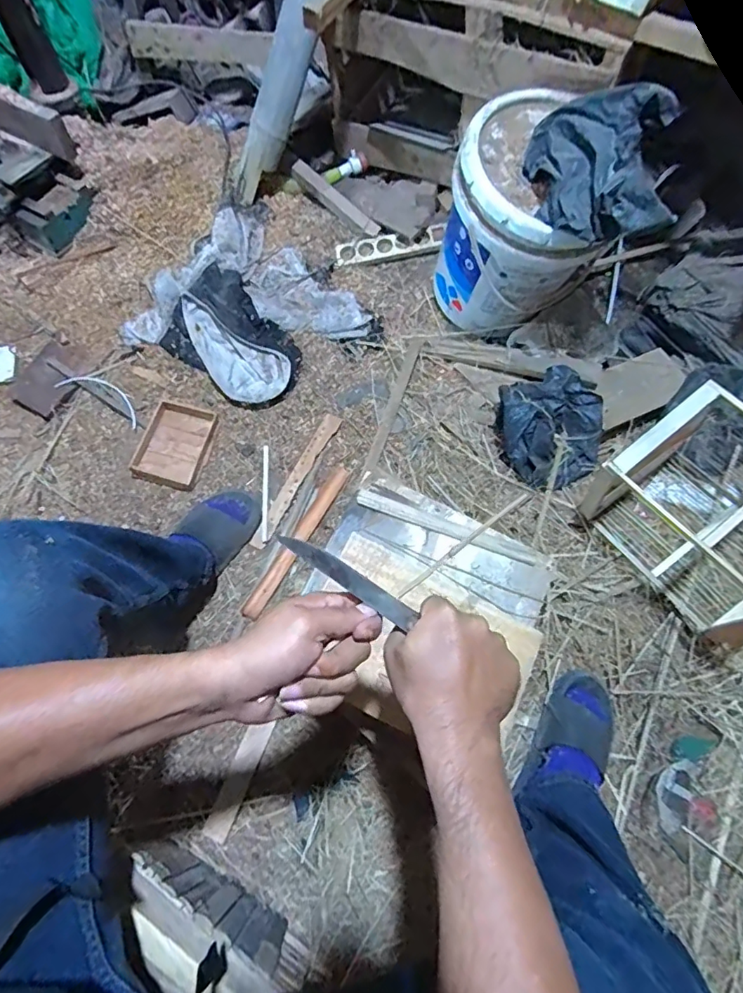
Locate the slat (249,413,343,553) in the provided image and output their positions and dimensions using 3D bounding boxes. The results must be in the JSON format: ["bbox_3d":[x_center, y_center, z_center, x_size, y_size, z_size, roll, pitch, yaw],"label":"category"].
[{"bbox_3d":[-0.145,-0.034,0.982,0.036,0.005,0.301,27,73,7],"label":"slat"}]

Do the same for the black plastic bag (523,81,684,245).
[{"bbox_3d":[0.348,-0.504,0.758,0.184,0.129,0.203,1,66,-1],"label":"black plastic bag"}]

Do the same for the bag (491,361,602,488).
[{"bbox_3d":[0.352,-0.141,0.977,0.211,0.093,0.211,-38,73,-16],"label":"bag"}]

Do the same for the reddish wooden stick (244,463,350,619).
[{"bbox_3d":[-0.135,0.080,0.933,0.035,0.023,0.322,28,69,10],"label":"reddish wooden stick"}]

